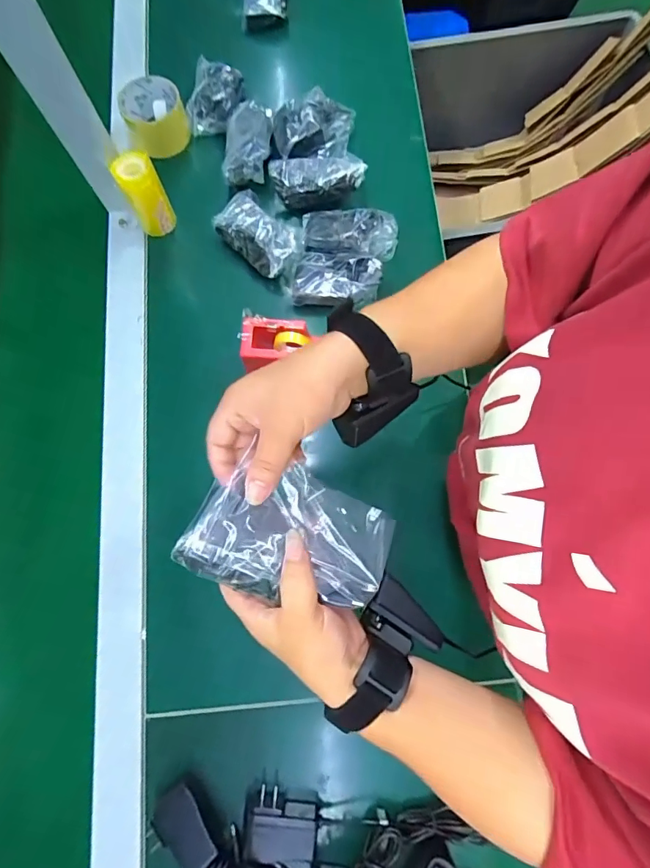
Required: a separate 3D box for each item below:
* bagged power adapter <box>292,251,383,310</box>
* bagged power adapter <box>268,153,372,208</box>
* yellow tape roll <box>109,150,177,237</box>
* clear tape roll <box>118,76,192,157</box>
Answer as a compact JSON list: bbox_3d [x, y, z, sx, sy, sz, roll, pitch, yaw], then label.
[{"bbox_3d":[0.015,-0.198,0.573,0.107,0.030,0.062,3,77,2],"label":"bagged power adapter"},{"bbox_3d":[-0.009,-0.348,0.611,0.126,0.039,0.065,-9,77,-1],"label":"bagged power adapter"},{"bbox_3d":[-0.227,-0.302,0.567,0.047,0.091,0.044,0,77,1],"label":"yellow tape roll"},{"bbox_3d":[-0.236,-0.445,0.632,0.089,0.041,0.096,-23,77,-4],"label":"clear tape roll"}]

